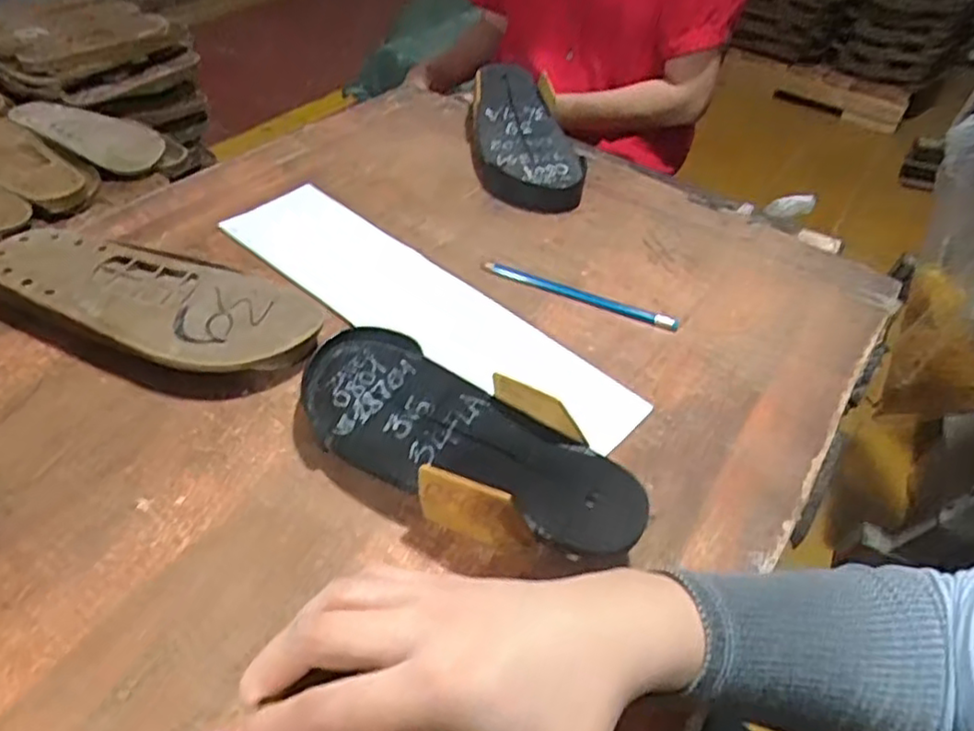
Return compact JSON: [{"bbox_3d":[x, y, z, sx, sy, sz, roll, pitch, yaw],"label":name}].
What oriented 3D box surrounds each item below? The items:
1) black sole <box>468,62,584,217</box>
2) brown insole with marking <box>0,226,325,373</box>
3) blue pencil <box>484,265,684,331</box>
[{"bbox_3d":[0.038,-0.256,0.732,0.109,0.049,0.246,0,44,-6],"label":"black sole"},{"bbox_3d":[-0.247,-0.047,0.494,0.249,0.035,0.100,19,47,11],"label":"brown insole with marking"},{"bbox_3d":[0.079,-0.060,0.569,0.167,0.009,0.013,18,47,9],"label":"blue pencil"}]

